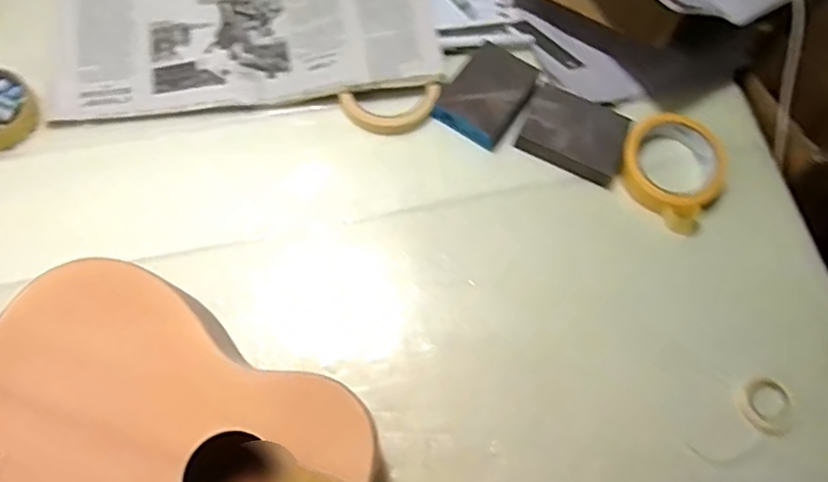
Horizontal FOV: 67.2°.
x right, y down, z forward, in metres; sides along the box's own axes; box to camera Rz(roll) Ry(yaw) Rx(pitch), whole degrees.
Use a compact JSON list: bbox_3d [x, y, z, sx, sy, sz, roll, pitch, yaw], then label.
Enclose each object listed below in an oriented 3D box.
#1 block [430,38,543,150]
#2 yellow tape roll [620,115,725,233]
[{"bbox_3d":[0.076,-0.150,0.617,0.070,0.025,0.106,32,70,10],"label":"block"},{"bbox_3d":[0.251,-0.071,0.599,0.103,0.024,0.091,43,73,14],"label":"yellow tape roll"}]

